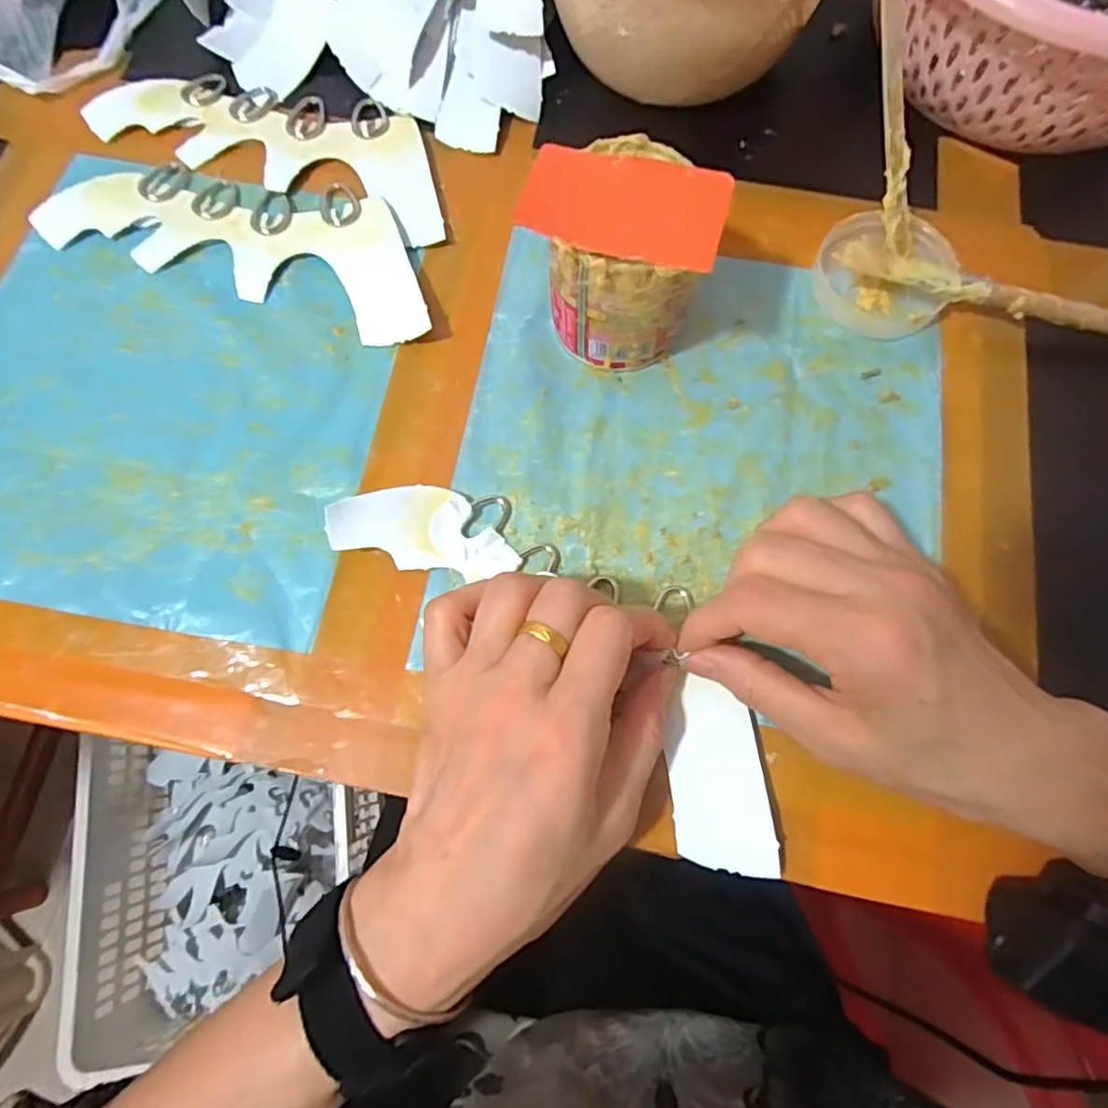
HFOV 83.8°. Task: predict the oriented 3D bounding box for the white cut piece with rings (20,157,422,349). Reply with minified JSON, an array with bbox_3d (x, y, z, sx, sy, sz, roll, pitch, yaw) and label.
[{"bbox_3d":[-0.158,-0.171,0.325,0.215,0.009,0.079,19,77,5],"label":"white cut piece with rings"}]

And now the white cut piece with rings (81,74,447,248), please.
[{"bbox_3d":[-0.151,-0.233,0.349,0.214,0.009,0.075,20,77,6],"label":"white cut piece with rings"}]

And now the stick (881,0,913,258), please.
[{"bbox_3d":[0.161,-0.197,0.289,0.012,0.008,0.106,-19,115,-4],"label":"stick"}]

